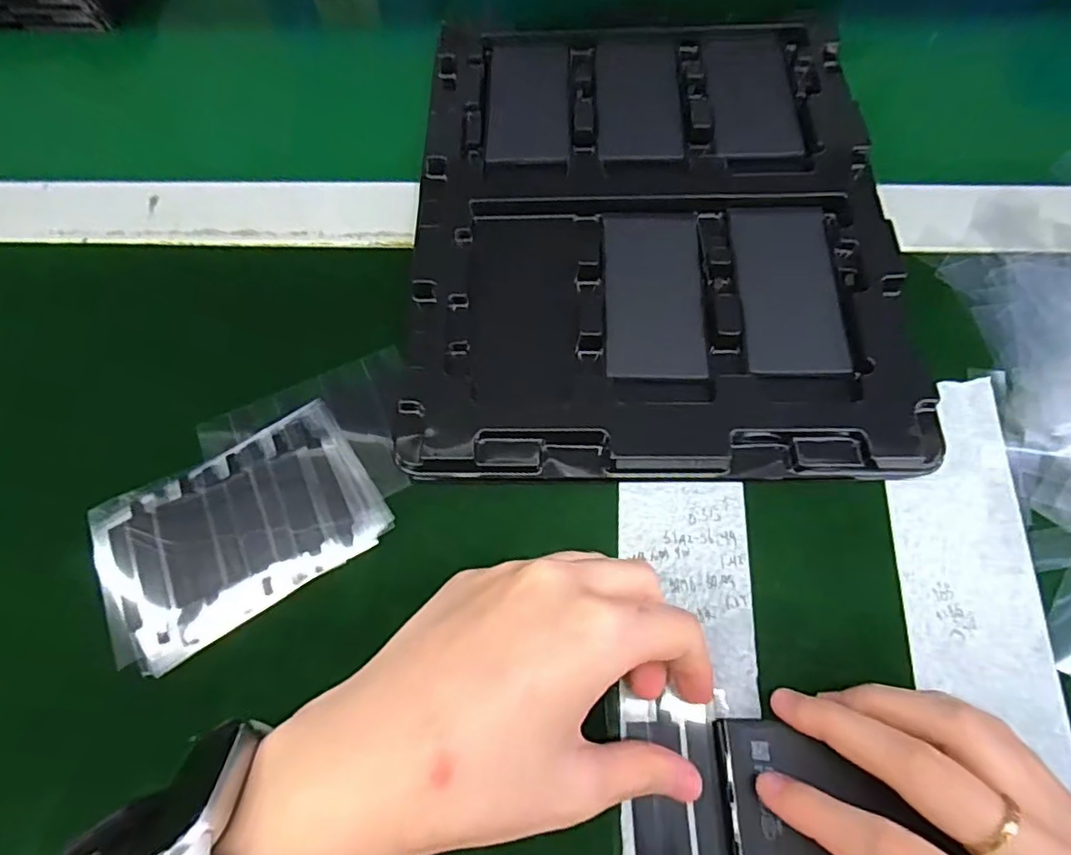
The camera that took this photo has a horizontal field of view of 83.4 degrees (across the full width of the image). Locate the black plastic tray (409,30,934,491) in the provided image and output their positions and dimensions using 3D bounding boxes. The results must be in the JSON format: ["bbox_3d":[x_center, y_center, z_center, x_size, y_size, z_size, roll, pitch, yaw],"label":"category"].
[{"bbox_3d":[0.053,-0.105,0.294,0.218,0.019,0.269,-1,68,2],"label":"black plastic tray"}]

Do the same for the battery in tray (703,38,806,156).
[{"bbox_3d":[0.114,-0.179,0.318,0.043,0.004,0.093,2,68,3],"label":"battery in tray"}]

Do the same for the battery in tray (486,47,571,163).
[{"bbox_3d":[-0.003,-0.179,0.329,0.043,0.005,0.090,0,68,3],"label":"battery in tray"}]

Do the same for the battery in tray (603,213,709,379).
[{"bbox_3d":[0.054,-0.063,0.273,0.043,0.004,0.090,1,68,3],"label":"battery in tray"}]

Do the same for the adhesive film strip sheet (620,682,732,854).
[{"bbox_3d":[0.051,0.127,0.209,0.038,0.004,0.063,-2,68,2],"label":"adhesive film strip sheet"}]

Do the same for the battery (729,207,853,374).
[{"bbox_3d":[0.114,-0.064,0.268,0.042,0.004,0.089,1,68,3],"label":"battery"}]

